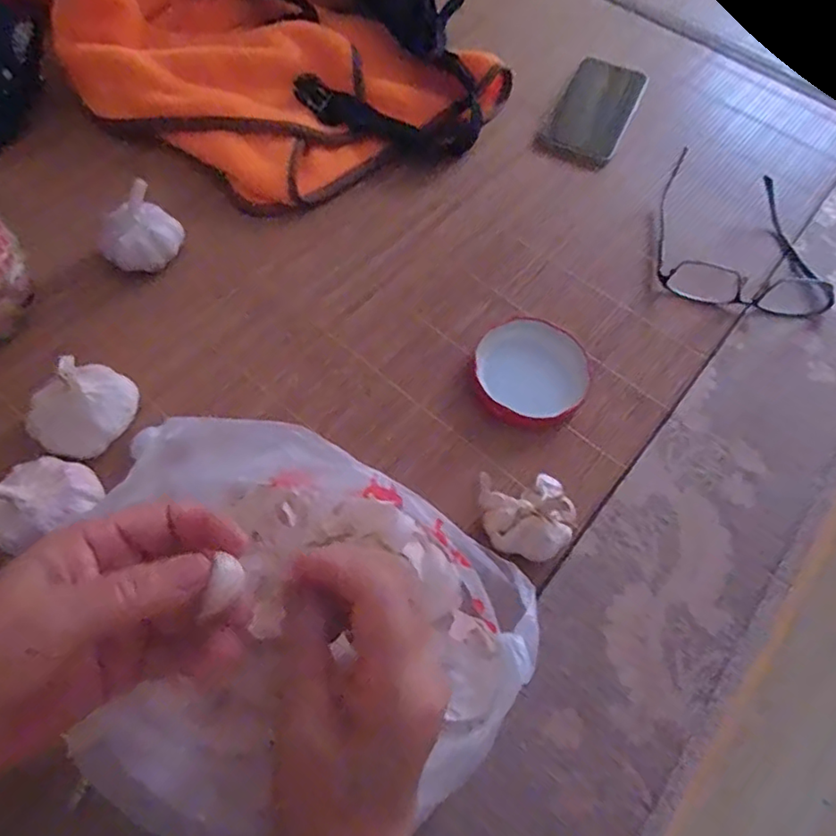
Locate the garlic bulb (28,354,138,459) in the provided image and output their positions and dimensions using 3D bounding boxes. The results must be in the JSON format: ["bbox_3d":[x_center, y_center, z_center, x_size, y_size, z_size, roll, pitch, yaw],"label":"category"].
[{"bbox_3d":[-0.204,-0.007,0.355,0.045,0.054,0.059,35,66,15],"label":"garlic bulb"}]

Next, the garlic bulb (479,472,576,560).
[{"bbox_3d":[0.065,0.059,0.353,0.055,0.033,0.052,8,62,1],"label":"garlic bulb"}]

